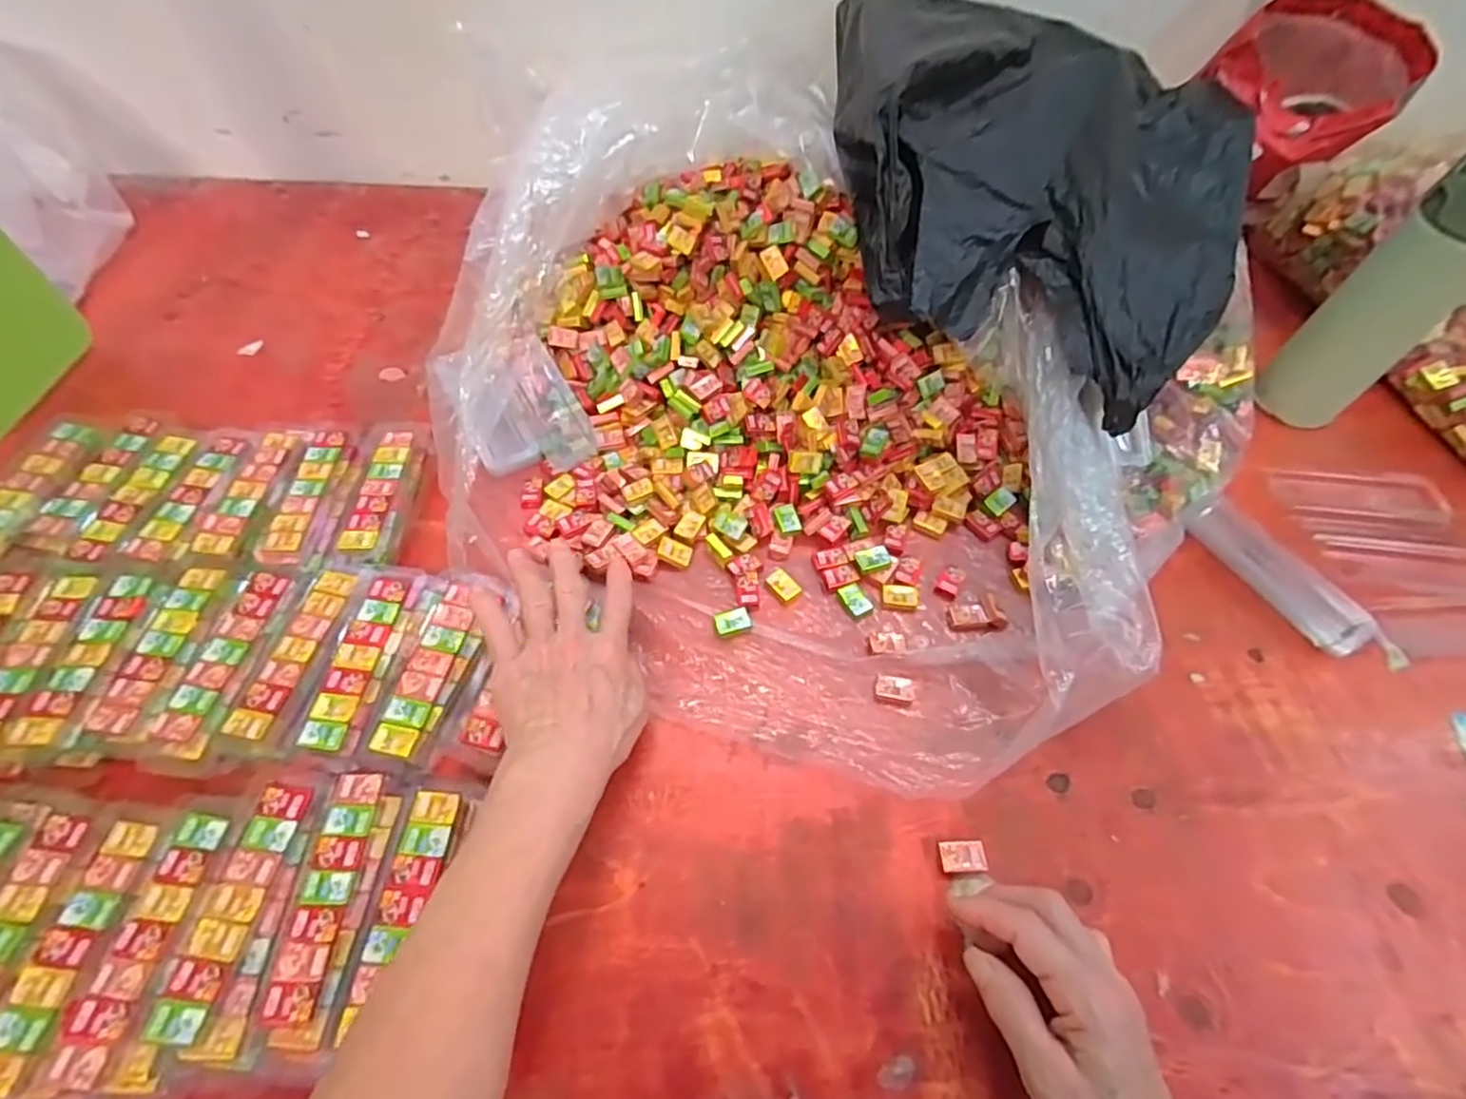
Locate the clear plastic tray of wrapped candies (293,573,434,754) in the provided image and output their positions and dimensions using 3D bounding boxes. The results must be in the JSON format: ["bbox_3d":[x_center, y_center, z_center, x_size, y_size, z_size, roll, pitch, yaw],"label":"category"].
[{"bbox_3d":[-0.240,0.070,0.438,0.047,0.011,0.125,2,56,2],"label":"clear plastic tray of wrapped candies"}]

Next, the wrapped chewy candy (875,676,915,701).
[{"bbox_3d":[0.111,0.094,0.453,0.025,0.005,0.015,15,57,11],"label":"wrapped chewy candy"}]

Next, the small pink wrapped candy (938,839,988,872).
[{"bbox_3d":[0.136,0.182,0.395,0.025,0.010,0.017,0,56,0],"label":"small pink wrapped candy"}]

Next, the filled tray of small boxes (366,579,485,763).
[{"bbox_3d":[-0.197,0.073,0.438,0.050,0.016,0.129,8,56,6],"label":"filled tray of small boxes"}]

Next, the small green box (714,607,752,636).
[{"bbox_3d":[0.000,0.052,0.479,0.025,0.004,0.016,-15,70,0],"label":"small green box"}]

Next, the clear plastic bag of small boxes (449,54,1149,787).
[{"bbox_3d":[0.019,-0.108,0.496,0.426,0.173,0.589,-33,61,-20],"label":"clear plastic bag of small boxes"}]

